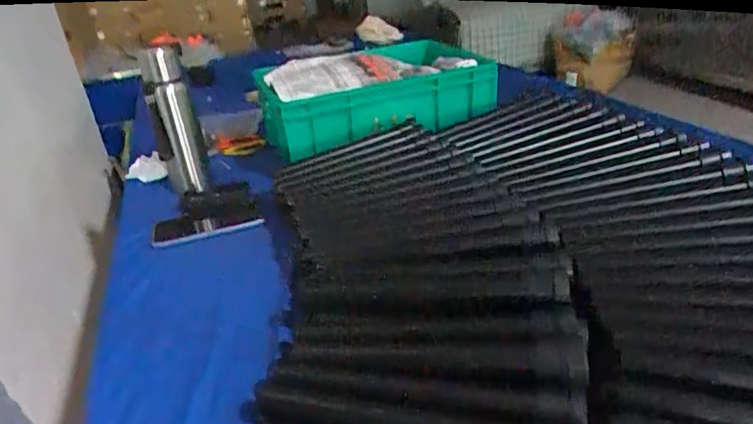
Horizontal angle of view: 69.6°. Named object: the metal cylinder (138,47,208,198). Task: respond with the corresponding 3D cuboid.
[{"bbox_3d":[-0.330,-0.148,0.888,0.068,0.231,0.077,-18,28,-19],"label":"metal cylinder"}]

